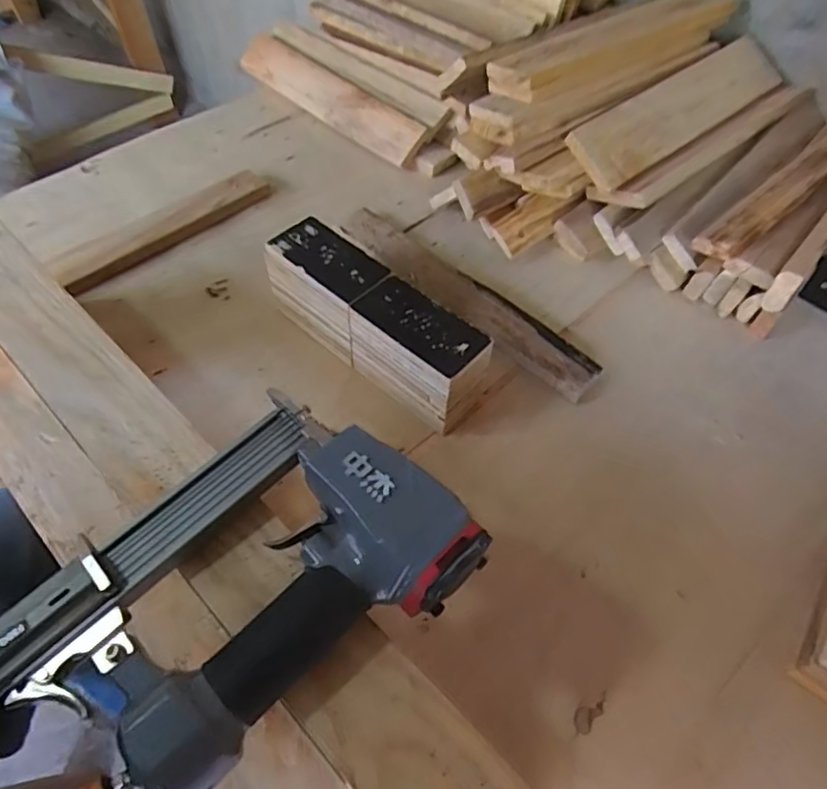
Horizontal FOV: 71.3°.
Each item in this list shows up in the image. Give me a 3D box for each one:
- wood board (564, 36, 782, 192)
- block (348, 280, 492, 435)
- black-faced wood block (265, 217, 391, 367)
[{"bbox_3d":[0.327,-0.347,0.697,0.374,0.014,0.076,-35,99,-24],"label":"wood board"},{"bbox_3d":[0.005,-0.035,0.533,0.122,0.086,0.065,39,62,23],"label":"block"},{"bbox_3d":[-0.084,-0.106,0.571,0.112,0.082,0.065,37,61,22],"label":"black-faced wood block"}]

